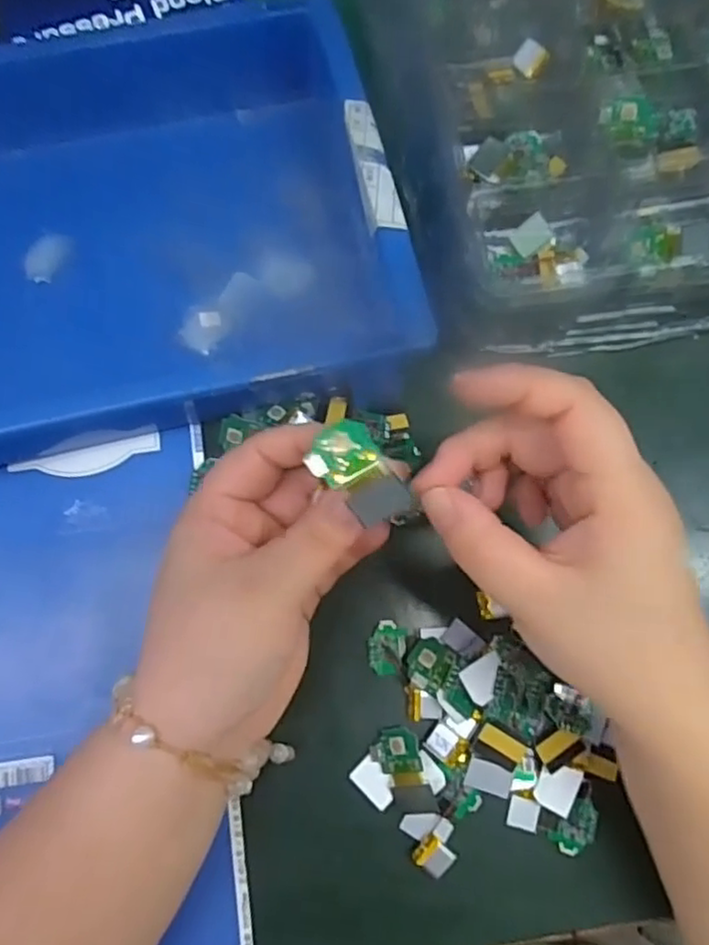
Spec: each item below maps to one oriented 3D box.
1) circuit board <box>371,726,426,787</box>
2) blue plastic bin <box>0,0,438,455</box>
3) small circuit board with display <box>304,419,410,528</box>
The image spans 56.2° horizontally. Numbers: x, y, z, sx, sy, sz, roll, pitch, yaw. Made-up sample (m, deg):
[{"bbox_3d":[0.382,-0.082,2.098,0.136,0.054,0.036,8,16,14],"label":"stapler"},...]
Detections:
[{"bbox_3d":[0.020,0.132,0.307,0.024,0.004,0.026,-23,71,31],"label":"circuit board"},{"bbox_3d":[-0.145,-0.138,0.342,0.309,0.072,0.248,-17,77,-6],"label":"blue plastic bin"},{"bbox_3d":[0.002,0.000,0.234,0.024,0.009,0.038,-38,80,-10],"label":"small circuit board with display"}]

